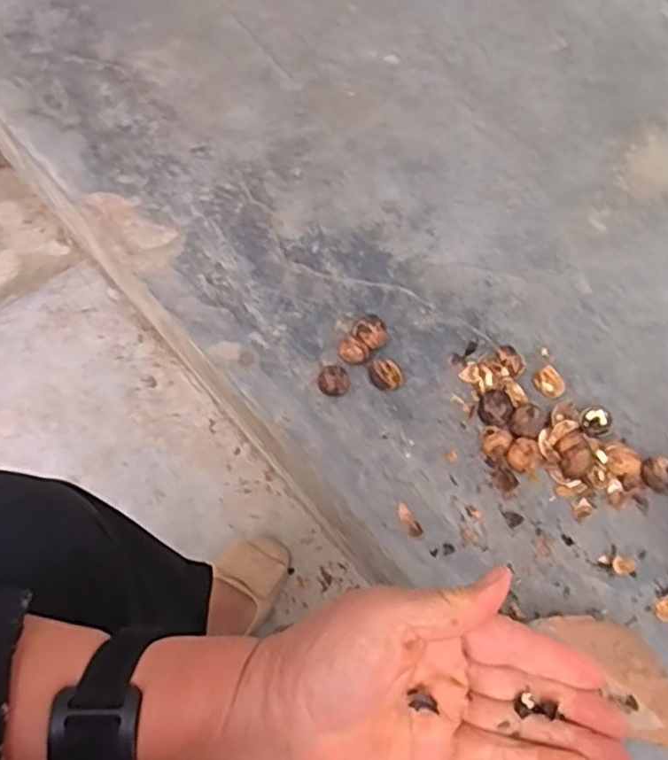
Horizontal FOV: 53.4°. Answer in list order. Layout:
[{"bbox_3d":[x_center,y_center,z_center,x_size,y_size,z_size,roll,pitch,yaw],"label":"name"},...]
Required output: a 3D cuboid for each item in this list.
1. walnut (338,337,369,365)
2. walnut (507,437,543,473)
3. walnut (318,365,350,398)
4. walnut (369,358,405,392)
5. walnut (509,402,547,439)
[{"bbox_3d":[0.020,-0.027,0.690,0.028,0.025,0.021,32,67,18],"label":"walnut"},{"bbox_3d":[0.179,0.074,0.628,0.030,0.027,0.032,-1,61,2],"label":"walnut"},{"bbox_3d":[0.000,0.003,0.679,0.032,0.024,0.031,-3,61,1],"label":"walnut"},{"bbox_3d":[0.052,-0.006,0.678,0.026,0.024,0.035,-41,67,-18],"label":"walnut"},{"bbox_3d":[0.183,0.042,0.633,0.031,0.024,0.036,29,66,17],"label":"walnut"}]

